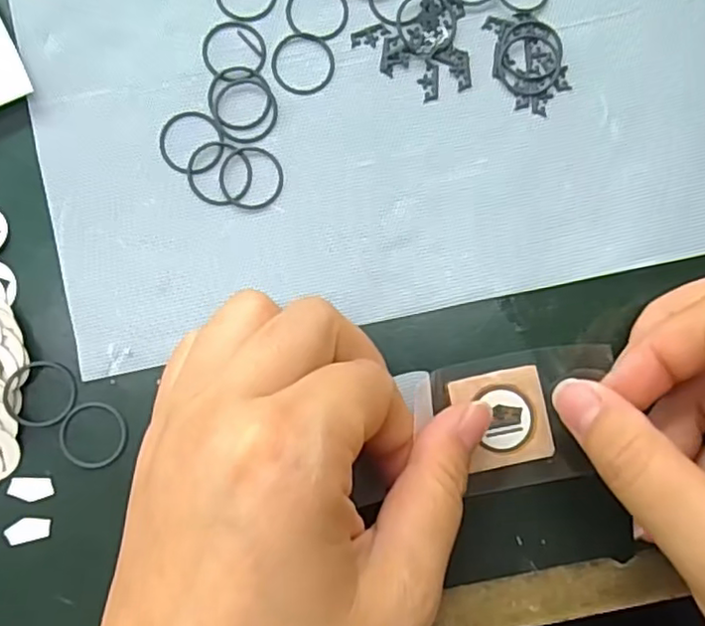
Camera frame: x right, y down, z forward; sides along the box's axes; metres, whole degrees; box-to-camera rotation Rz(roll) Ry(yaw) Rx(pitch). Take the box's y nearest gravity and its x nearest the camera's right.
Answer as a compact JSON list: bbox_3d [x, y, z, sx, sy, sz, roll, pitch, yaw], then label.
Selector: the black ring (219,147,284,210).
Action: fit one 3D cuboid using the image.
[{"bbox_3d":[-0.033,-0.044,0.204,0.020,0.004,0.021,0,87,-2],"label":"black ring"}]

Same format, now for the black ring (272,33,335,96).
[{"bbox_3d":[-0.016,-0.083,0.207,0.020,0.004,0.021,0,87,-2],"label":"black ring"}]

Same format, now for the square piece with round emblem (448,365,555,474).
[{"bbox_3d":[0.048,0.033,0.197,0.028,0.004,0.029,-13,87,-3],"label":"square piece with round emblem"}]

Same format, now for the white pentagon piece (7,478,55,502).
[{"bbox_3d":[-0.100,0.055,0.196,0.013,0.004,0.007,6,80,-14],"label":"white pentagon piece"}]

